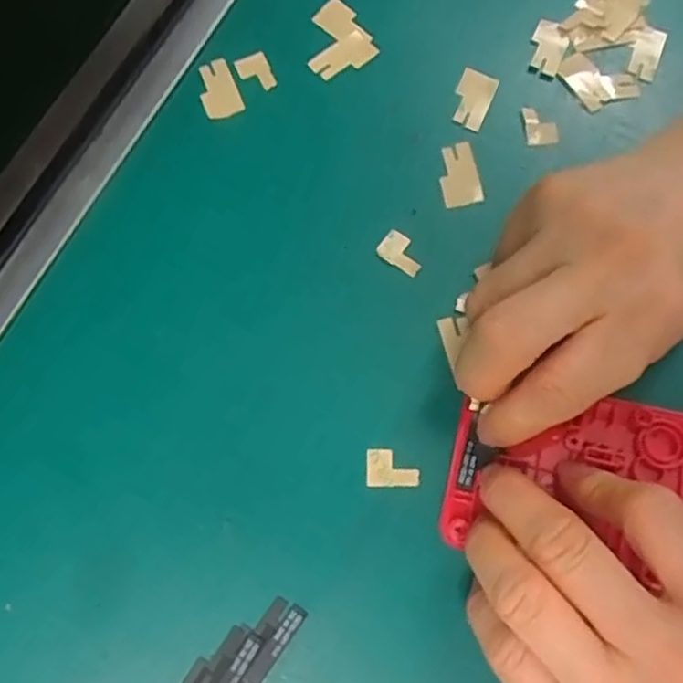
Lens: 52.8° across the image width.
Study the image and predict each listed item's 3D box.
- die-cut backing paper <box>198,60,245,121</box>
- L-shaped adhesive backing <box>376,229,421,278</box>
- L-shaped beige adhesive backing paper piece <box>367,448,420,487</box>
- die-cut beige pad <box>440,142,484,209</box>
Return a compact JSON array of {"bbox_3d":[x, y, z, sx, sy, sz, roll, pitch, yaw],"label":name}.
[{"bbox_3d":[-0.052,-0.107,0.288,0.016,0.004,0.027,-20,73,-7],"label":"die-cut backing paper"},{"bbox_3d":[0.024,-0.035,0.268,0.018,0.004,0.013,34,75,10],"label":"L-shaped adhesive backing"},{"bbox_3d":[0.018,0.044,0.243,0.018,0.004,0.013,1,72,0],"label":"L-shaped beige adhesive backing paper piece"},{"bbox_3d":[0.047,-0.068,0.278,0.015,0.004,0.029,-7,72,-3],"label":"die-cut beige pad"}]

